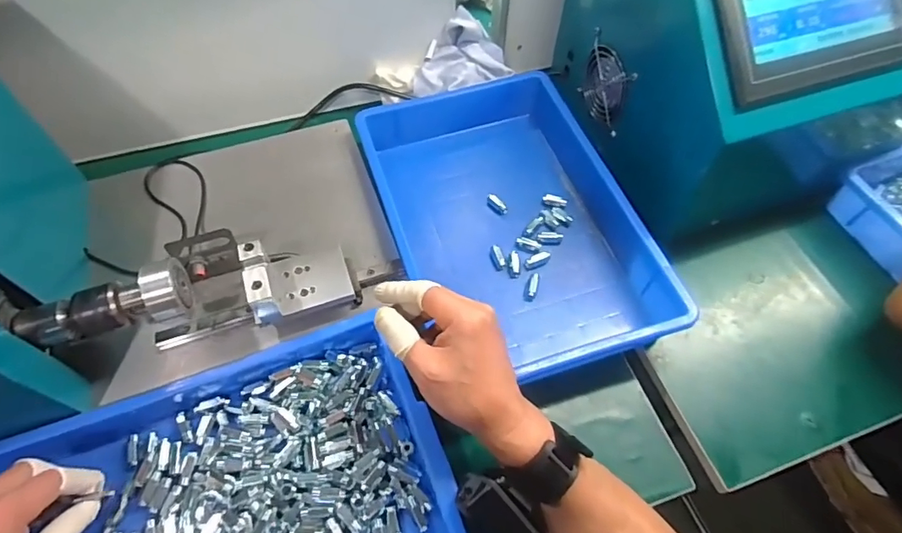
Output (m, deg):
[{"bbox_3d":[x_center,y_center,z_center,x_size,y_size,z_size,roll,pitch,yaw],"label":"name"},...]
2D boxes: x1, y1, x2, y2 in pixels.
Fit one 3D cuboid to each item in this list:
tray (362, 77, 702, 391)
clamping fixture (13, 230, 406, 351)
[{"bbox_3d":[0.057,-0.054,0.570,0.245,0.066,0.366,-15,60,-10],"label":"tray"},{"bbox_3d":[-0.208,0.013,0.482,0.309,0.098,0.097,-9,59,-7],"label":"clamping fixture"}]

